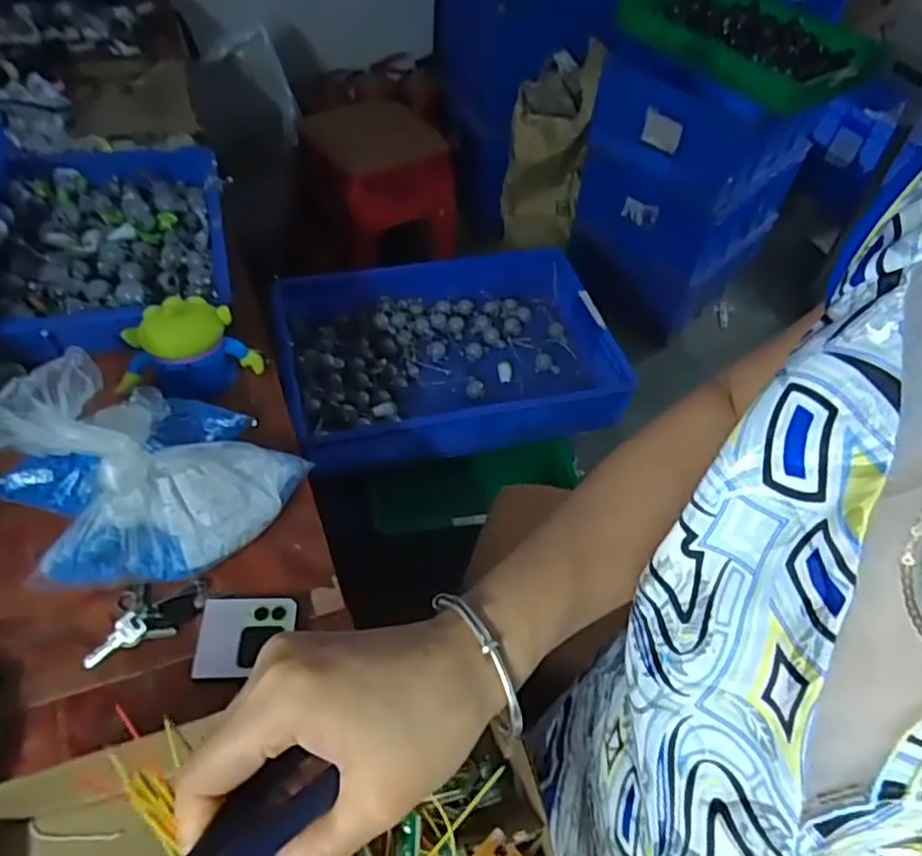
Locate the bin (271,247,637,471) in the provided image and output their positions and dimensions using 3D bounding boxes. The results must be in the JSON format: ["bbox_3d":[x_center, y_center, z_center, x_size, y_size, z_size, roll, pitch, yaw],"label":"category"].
[{"bbox_3d":[-0.023,-0.163,1.329,0.622,0.126,0.488,-12,54,-12],"label":"bin"}]

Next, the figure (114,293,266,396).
[{"bbox_3d":[-0.329,-0.090,0.806,0.166,0.125,0.060,-16,55,-15],"label":"figure"}]

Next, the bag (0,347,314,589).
[{"bbox_3d":[-0.313,0.036,0.686,0.263,0.155,0.211,-34,62,-26],"label":"bag"}]

